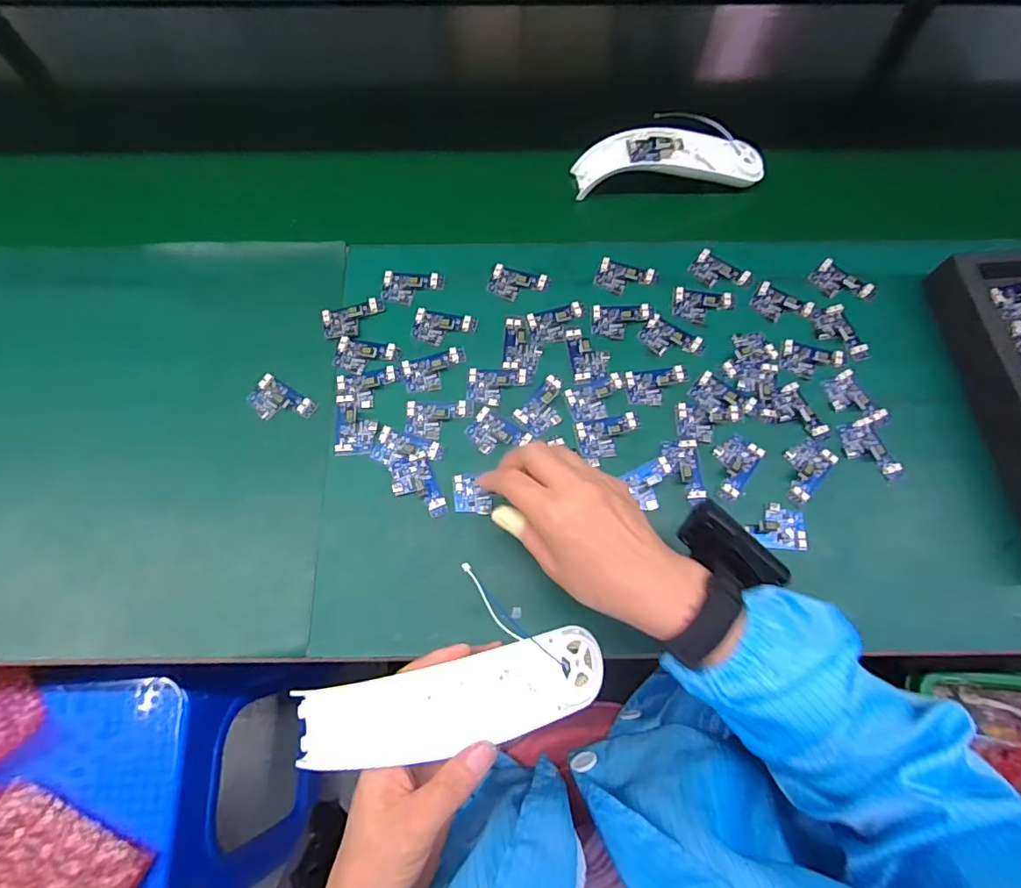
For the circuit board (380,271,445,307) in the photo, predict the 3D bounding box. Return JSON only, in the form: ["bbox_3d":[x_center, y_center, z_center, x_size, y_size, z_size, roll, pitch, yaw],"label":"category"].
[{"bbox_3d":[-0.095,-0.152,0.496,0.058,0.006,0.035,3,70,1],"label":"circuit board"}]

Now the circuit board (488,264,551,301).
[{"bbox_3d":[0.008,-0.155,0.497,0.057,0.004,0.035,15,71,5],"label":"circuit board"}]

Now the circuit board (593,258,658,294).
[{"bbox_3d":[0.114,-0.163,0.500,0.058,0.004,0.035,17,71,6],"label":"circuit board"}]

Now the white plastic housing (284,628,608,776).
[{"bbox_3d":[-0.031,0.162,0.322,0.191,0.023,0.052,-9,68,-12],"label":"white plastic housing"}]

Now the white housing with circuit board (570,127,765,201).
[{"bbox_3d":[0.168,-0.298,0.536,0.194,0.039,0.052,-2,70,0],"label":"white housing with circuit board"}]

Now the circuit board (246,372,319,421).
[{"bbox_3d":[-0.206,-0.036,0.454,0.058,0.005,0.036,31,73,11],"label":"circuit board"}]

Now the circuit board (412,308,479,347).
[{"bbox_3d":[-0.063,-0.109,0.479,0.058,0.004,0.036,10,71,4],"label":"circuit board"}]

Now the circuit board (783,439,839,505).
[{"bbox_3d":[0.250,0.021,0.435,0.035,0.004,0.058,42,76,14],"label":"circuit board"}]

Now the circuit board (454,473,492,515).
[{"bbox_3d":[-0.032,0.043,0.430,0.031,0.007,0.033,-3,68,-1],"label":"circuit board"}]

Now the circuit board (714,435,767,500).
[{"bbox_3d":[0.190,0.018,0.436,0.034,0.005,0.054,35,74,12],"label":"circuit board"}]

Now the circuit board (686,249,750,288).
[{"bbox_3d":[0.205,-0.169,0.501,0.053,0.006,0.033,39,75,13],"label":"circuit board"}]

